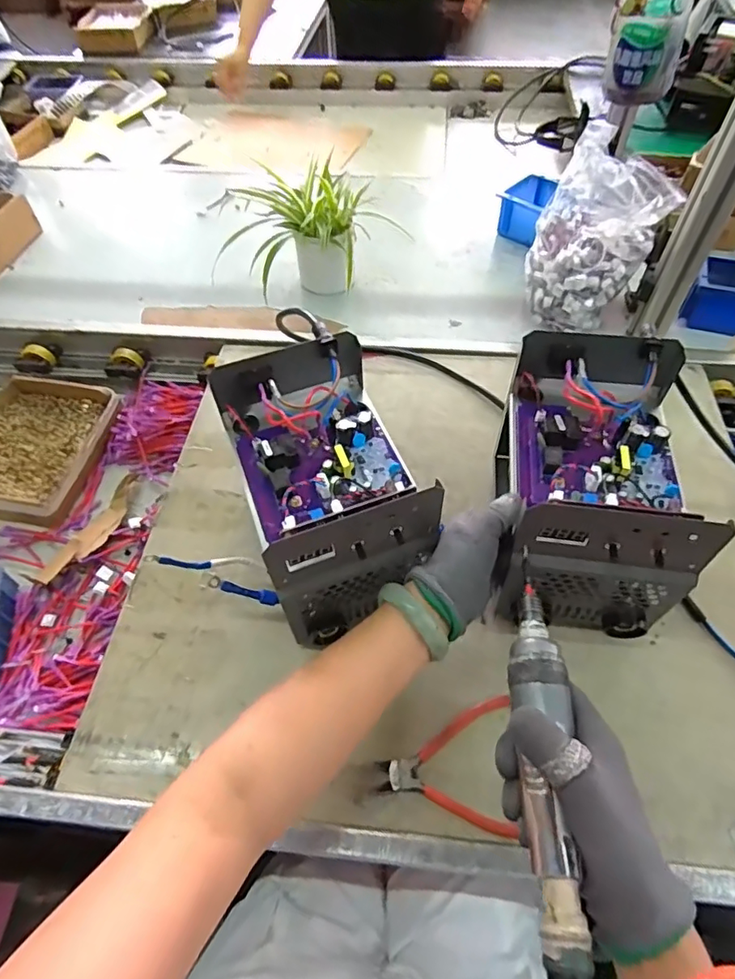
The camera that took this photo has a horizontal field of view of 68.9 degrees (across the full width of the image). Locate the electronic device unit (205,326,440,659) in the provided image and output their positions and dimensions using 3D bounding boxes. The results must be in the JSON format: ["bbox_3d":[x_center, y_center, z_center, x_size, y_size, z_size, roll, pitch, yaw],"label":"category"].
[{"bbox_3d":[-0.040,-0.005,0.516,0.144,0.151,0.221,-18,57,-11],"label":"electronic device unit"}]

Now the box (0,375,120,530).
[{"bbox_3d":[-0.492,-0.065,0.788,0.203,0.048,0.230,12,57,9],"label":"box"}]

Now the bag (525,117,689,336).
[{"bbox_3d":[0.314,-0.339,0.757,0.158,0.209,0.167,22,59,15],"label":"bag"}]

